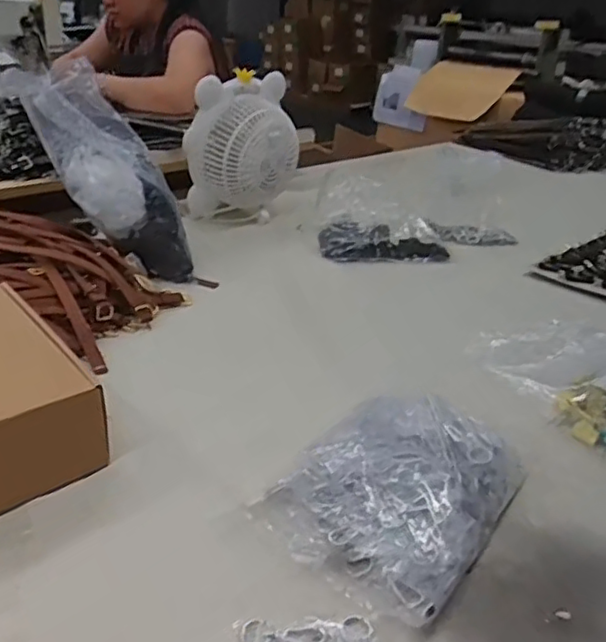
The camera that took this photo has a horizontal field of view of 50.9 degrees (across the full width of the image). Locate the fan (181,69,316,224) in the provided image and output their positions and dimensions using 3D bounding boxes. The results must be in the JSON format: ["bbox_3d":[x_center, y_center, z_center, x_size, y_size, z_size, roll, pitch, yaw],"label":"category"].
[{"bbox_3d":[-0.121,-0.331,1.233,0.226,0.272,0.145,-17,33,-37],"label":"fan"}]

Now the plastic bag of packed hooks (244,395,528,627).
[{"bbox_3d":[0.083,0.142,0.564,0.170,0.053,0.232,20,30,30],"label":"plastic bag of packed hooks"}]

